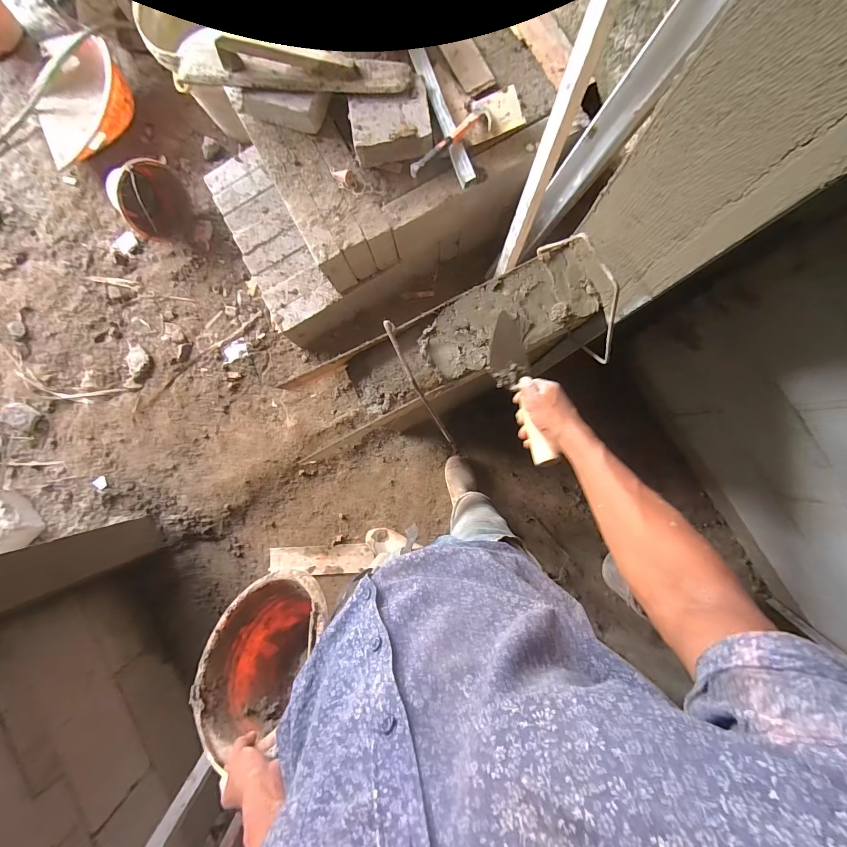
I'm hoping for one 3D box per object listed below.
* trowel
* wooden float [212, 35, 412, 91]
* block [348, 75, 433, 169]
[{"bbox_3d":[0.160,-0.060,0.628,0.074,0.053,0.277,-9,65,1],"label":"trowel"},{"bbox_3d":[-0.271,-0.886,0.927,0.476,0.060,0.089,3,87,2],"label":"wooden float"},{"bbox_3d":[-0.086,-0.773,0.978,0.204,0.079,0.158,-10,87,1],"label":"block"}]

